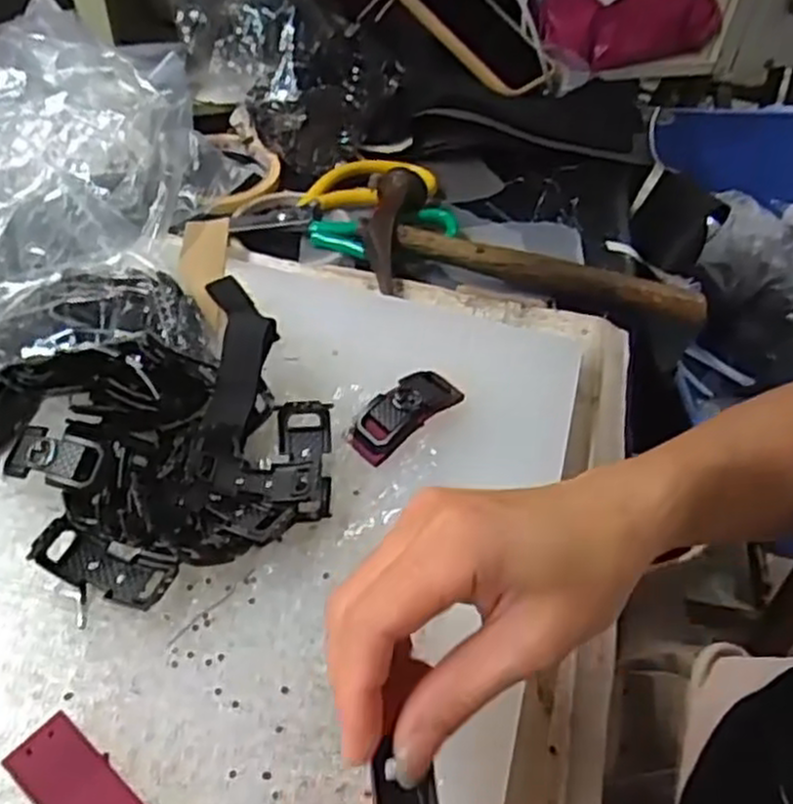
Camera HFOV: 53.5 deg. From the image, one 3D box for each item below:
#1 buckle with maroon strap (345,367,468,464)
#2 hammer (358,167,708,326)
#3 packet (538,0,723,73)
[{"bbox_3d":[0.004,0.004,0.397,0.024,0.017,0.063,38,57,24],"label":"buckle with maroon strap"},{"bbox_3d":[0.092,-0.089,0.530,0.232,0.032,0.106,16,50,-1],"label":"hammer"},{"bbox_3d":[0.216,-0.357,0.724,0.170,0.065,0.051,-14,52,-16],"label":"packet"}]

